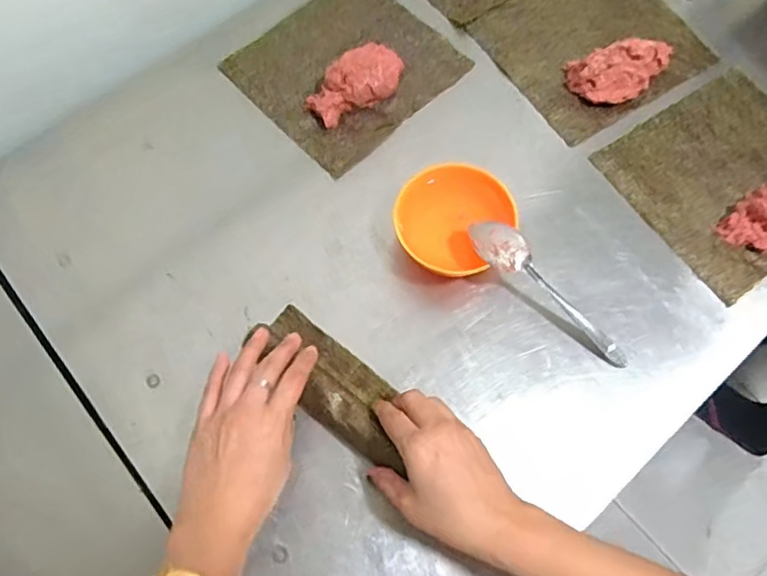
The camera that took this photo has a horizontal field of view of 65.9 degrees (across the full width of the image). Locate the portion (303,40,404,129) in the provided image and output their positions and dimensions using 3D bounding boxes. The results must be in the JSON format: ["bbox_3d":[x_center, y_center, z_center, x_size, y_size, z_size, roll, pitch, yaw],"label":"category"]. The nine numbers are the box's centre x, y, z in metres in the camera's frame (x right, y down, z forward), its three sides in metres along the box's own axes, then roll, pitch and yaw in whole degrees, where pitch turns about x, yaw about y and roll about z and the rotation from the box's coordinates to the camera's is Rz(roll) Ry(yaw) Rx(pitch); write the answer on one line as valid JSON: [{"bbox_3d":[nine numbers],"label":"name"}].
[{"bbox_3d":[-0.026,-0.209,0.598,0.064,0.037,0.104,37,73,14],"label":"portion"}]

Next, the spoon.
[{"bbox_3d":[0.142,0.006,0.507,0.172,0.021,0.039,44,74,-2],"label":"spoon"}]

